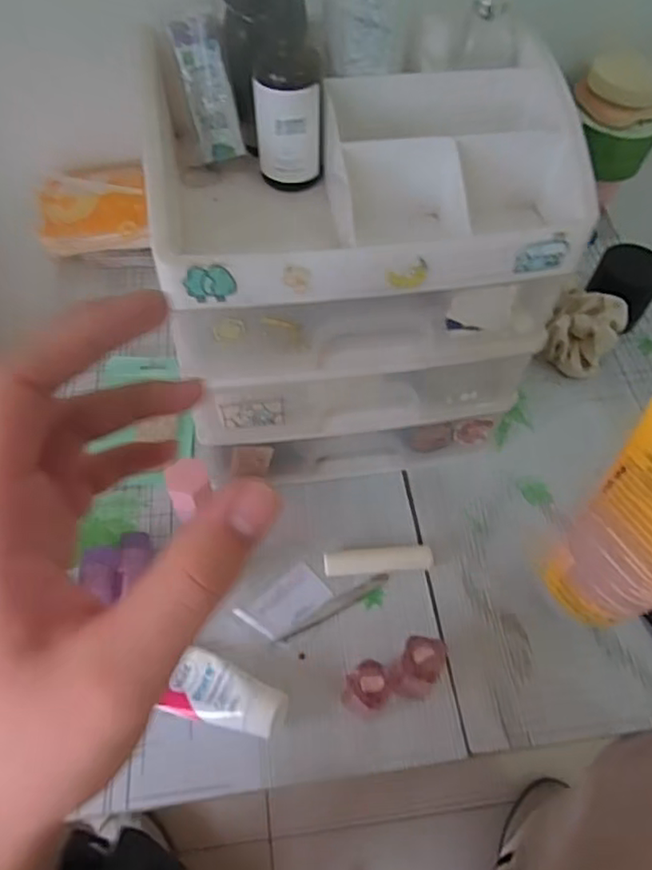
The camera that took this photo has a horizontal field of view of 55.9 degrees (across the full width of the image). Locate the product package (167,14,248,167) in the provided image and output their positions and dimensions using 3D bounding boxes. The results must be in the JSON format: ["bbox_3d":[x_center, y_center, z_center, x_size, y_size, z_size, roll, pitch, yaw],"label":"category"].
[{"bbox_3d":[-0.066,-0.195,0.351,0.024,0.071,0.007,-24,32,-17],"label":"product package"}]

